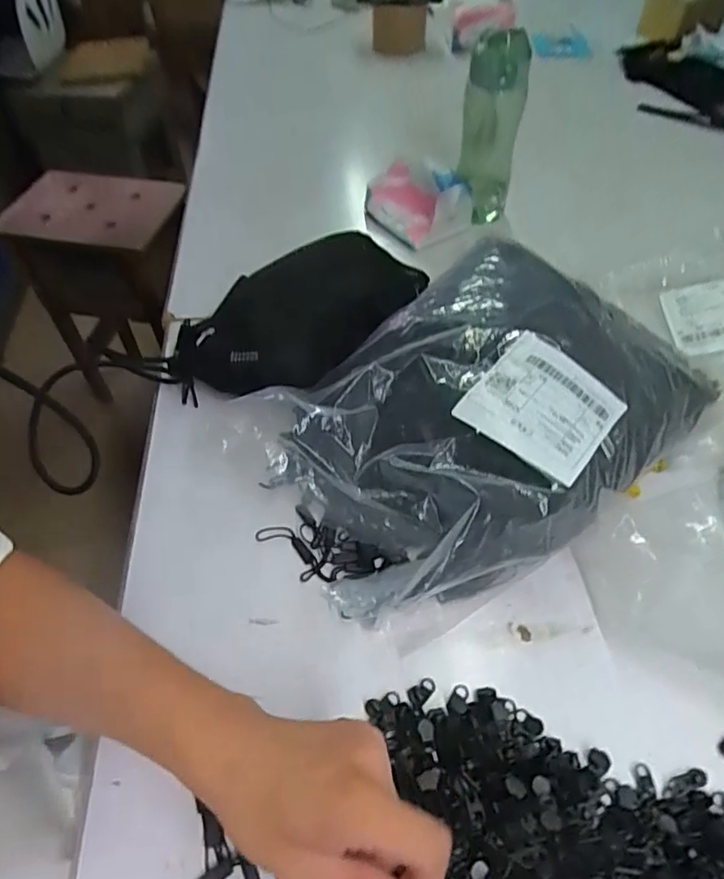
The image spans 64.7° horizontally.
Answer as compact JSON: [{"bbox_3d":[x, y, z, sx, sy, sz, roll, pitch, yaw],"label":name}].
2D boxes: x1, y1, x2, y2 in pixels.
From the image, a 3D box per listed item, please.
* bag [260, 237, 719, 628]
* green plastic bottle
[{"bbox_3d":[0.095,-0.018,0.484,0.347,0.112,0.256,-39,60,-25],"label":"bag"},{"bbox_3d":[0.156,-0.369,0.701,0.070,0.217,0.059,7,53,7],"label":"green plastic bottle"}]

